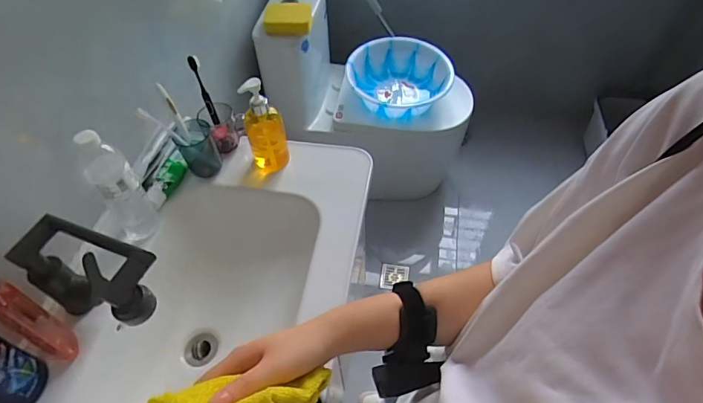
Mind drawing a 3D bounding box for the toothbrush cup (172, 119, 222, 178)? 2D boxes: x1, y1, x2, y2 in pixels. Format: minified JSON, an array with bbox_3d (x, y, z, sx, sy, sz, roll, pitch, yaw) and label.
[{"bbox_3d":[-0.302,-0.104,0.872,0.072,0.097,0.082,-22,54,-15],"label":"toothbrush cup"}]

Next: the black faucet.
[{"bbox_3d":[-0.346,0.119,0.621,0.208,0.189,0.075,18,54,16],"label":"black faucet"}]

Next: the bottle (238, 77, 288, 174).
[{"bbox_3d":[-0.166,-0.145,0.837,0.074,0.190,0.051,-17,52,-11],"label":"bottle"}]

